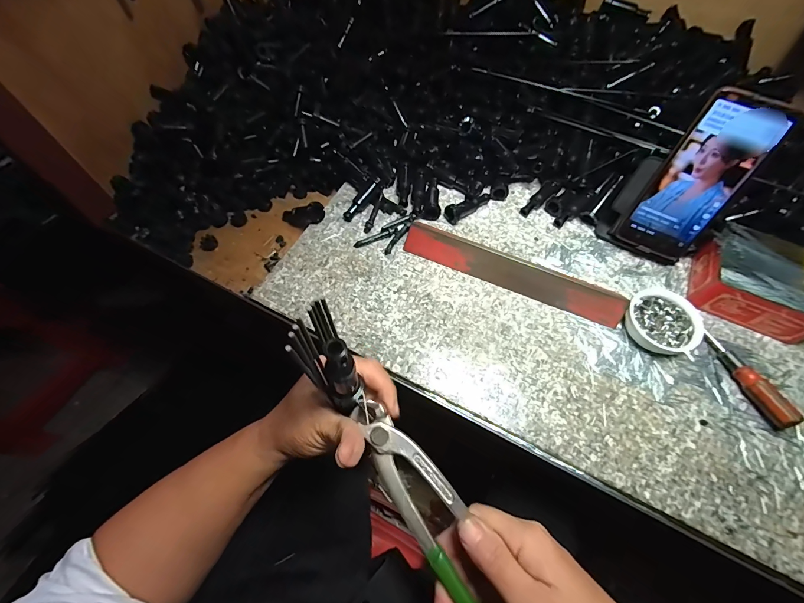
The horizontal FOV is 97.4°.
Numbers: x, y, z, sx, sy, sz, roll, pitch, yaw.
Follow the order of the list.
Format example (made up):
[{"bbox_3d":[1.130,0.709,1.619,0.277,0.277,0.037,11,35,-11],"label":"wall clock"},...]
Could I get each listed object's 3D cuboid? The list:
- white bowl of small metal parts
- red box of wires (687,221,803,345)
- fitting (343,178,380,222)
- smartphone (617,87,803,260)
[{"bbox_3d":[0.281,0.022,0.386,0.070,0.028,0.073,1,61,-2],"label":"white bowl of small metal parts"},{"bbox_3d":[0.408,-0.026,0.404,0.126,0.050,0.110,24,63,11],"label":"red box of wires"},{"bbox_3d":[-0.054,-0.134,0.462,0.013,0.014,0.067,36,86,16],"label":"fitting"},{"bbox_3d":[0.317,-0.127,0.379,0.078,0.165,0.006,27,40,13],"label":"smartphone"}]

